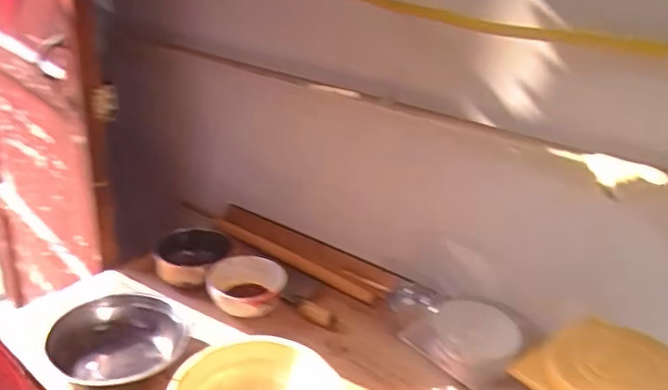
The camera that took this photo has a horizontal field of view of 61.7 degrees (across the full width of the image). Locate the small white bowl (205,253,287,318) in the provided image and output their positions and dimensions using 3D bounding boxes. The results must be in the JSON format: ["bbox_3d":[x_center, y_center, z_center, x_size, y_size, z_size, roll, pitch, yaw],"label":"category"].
[{"bbox_3d":[-0.171,0.186,1.094,0.149,0.068,0.152,4,25,-2],"label":"small white bowl"}]

